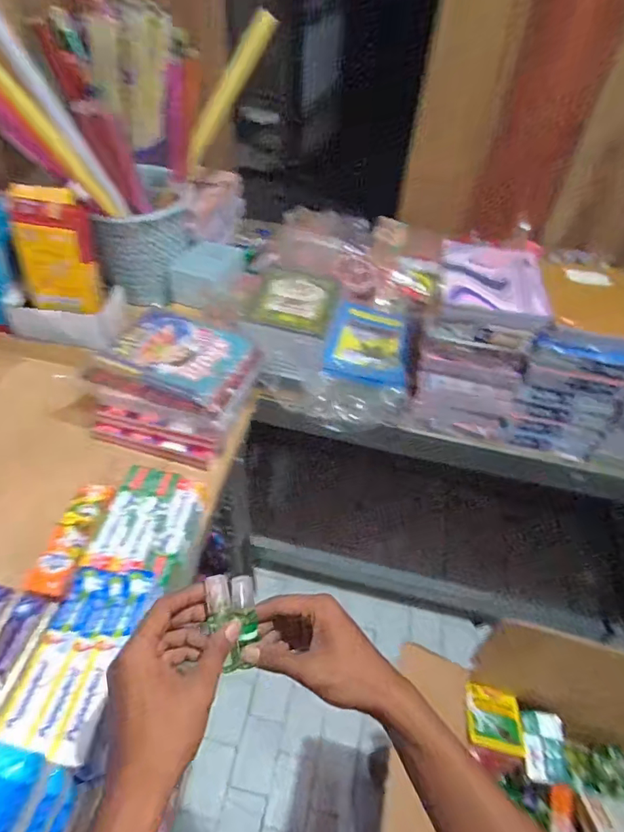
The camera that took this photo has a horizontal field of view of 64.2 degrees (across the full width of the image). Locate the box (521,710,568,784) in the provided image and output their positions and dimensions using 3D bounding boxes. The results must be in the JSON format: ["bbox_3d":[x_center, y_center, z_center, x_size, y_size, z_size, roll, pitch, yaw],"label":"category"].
[{"bbox_3d":[0.358,0.506,0.764,0.057,0.030,0.093,2,45,15],"label":"box"}]

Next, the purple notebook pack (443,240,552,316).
[{"bbox_3d":[0.294,-0.226,0.813,0.155,0.038,0.202,13,48,6],"label":"purple notebook pack"}]

